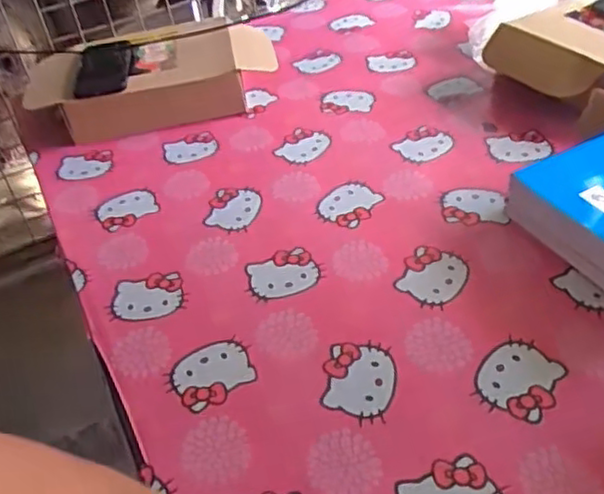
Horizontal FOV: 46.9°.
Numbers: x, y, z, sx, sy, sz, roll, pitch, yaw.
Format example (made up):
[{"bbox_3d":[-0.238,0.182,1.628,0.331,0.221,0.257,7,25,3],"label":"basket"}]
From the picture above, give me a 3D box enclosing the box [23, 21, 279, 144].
[{"bbox_3d":[-0.234,-0.276,1.108,0.382,0.093,0.188,-10,40,-3],"label":"box"}]

